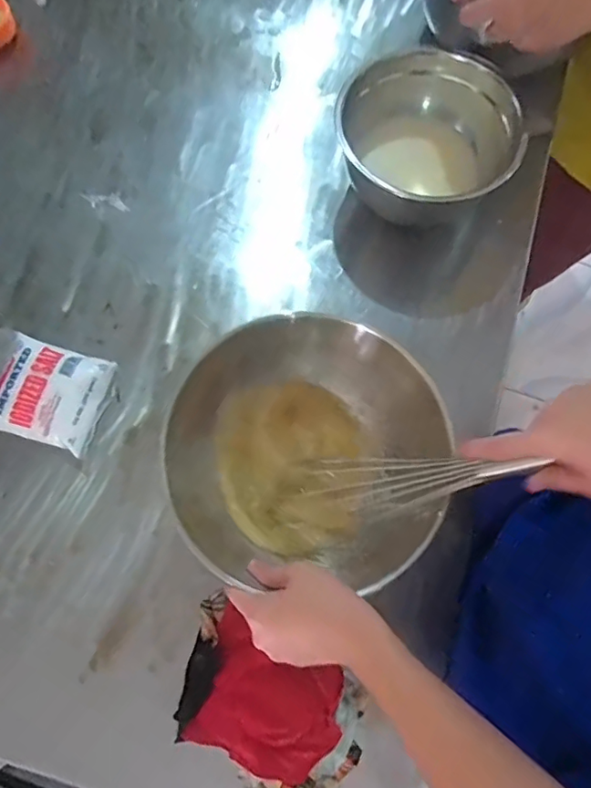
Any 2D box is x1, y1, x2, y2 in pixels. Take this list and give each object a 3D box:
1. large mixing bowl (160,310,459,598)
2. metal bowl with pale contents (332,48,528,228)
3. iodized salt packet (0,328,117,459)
[{"bbox_3d":[0.013,0.051,0.489,0.230,0.096,0.224,0,77,-1],"label":"large mixing bowl"},{"bbox_3d":[0.139,-0.269,0.601,0.183,0.104,0.185,0,77,-1],"label":"metal bowl with pale contents"},{"bbox_3d":[-0.264,-0.006,0.548,0.136,0.024,0.100,16,77,3],"label":"iodized salt packet"}]

